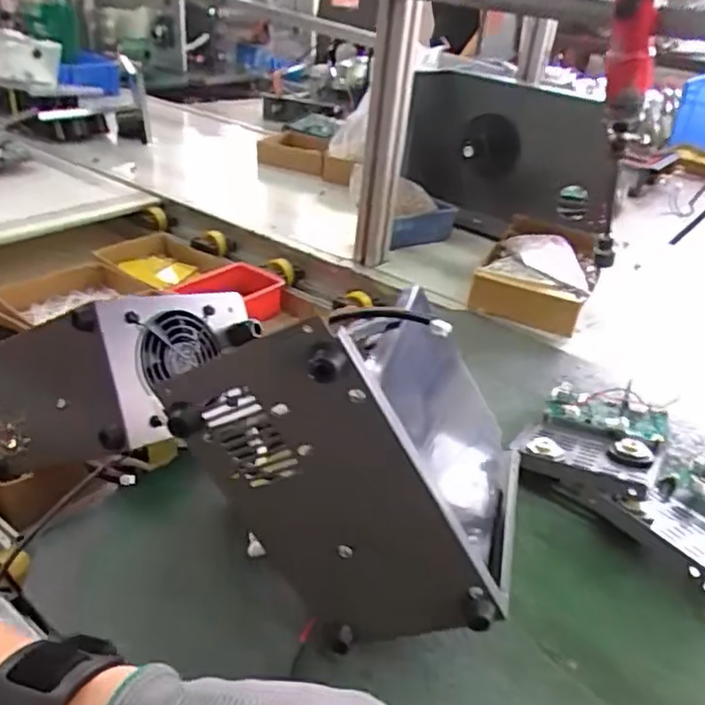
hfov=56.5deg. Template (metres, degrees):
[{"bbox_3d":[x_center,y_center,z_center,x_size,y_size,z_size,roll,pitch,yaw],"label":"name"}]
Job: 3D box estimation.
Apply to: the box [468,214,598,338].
[{"bbox_3d":[0.257,-0.106,0.921,0.151,0.085,0.222,15,32,15],"label":"box"}]

